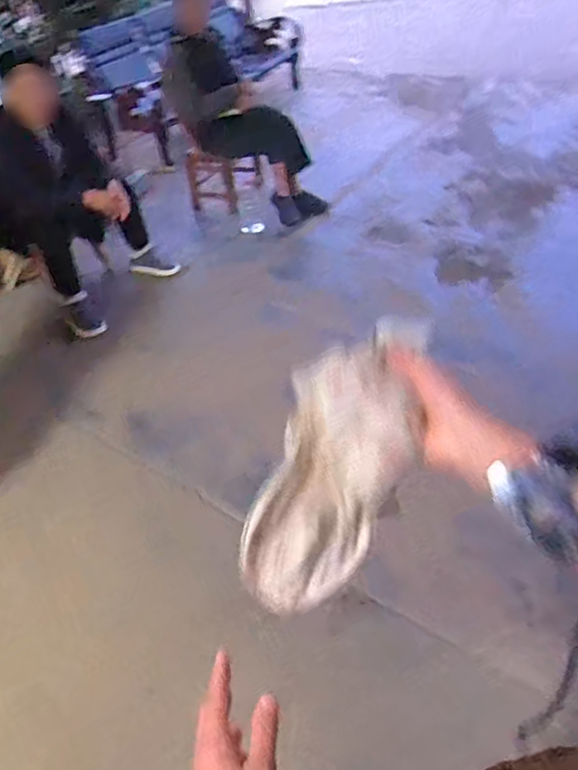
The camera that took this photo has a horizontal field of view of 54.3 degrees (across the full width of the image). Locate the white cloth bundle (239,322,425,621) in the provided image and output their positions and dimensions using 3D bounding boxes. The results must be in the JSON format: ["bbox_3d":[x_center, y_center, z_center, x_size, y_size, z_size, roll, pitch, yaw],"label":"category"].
[{"bbox_3d":[0.045,0.076,0.532,0.127,0.294,0.072,27,9,31],"label":"white cloth bundle"}]

